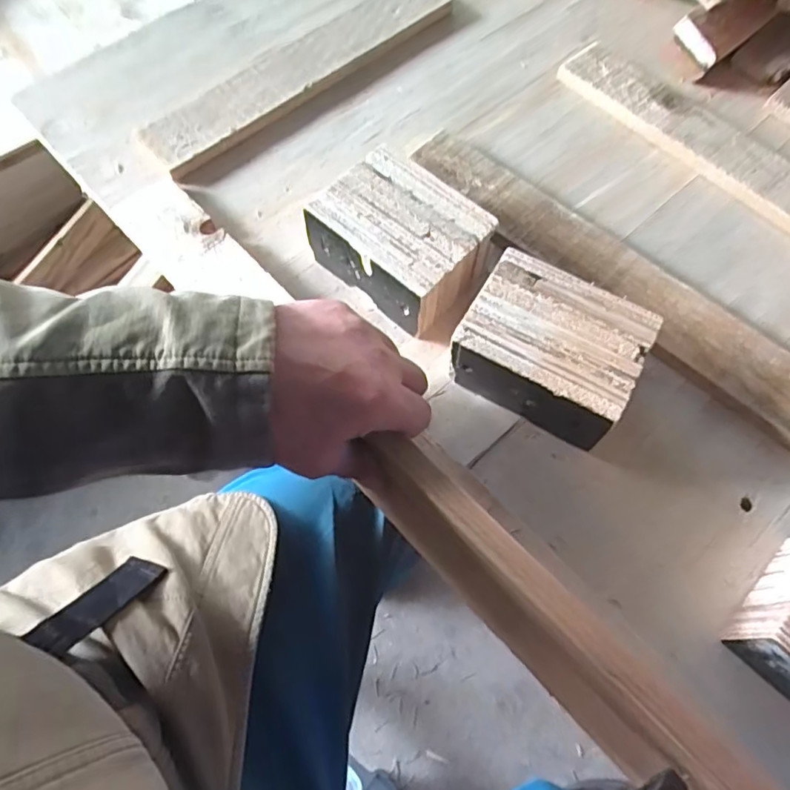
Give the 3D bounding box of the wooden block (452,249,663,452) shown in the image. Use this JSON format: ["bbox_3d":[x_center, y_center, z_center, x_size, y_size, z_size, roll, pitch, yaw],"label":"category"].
[{"bbox_3d":[0.111,-0.030,0.418,0.116,0.065,0.095,27,66,12],"label":"wooden block"}]

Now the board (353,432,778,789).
[{"bbox_3d":[0.210,0.258,0.288,0.032,0.110,0.641,-40,75,-18],"label":"board"}]

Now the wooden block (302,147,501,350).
[{"bbox_3d":[0.009,-0.117,0.460,0.124,0.071,0.094,40,70,18],"label":"wooden block"}]

